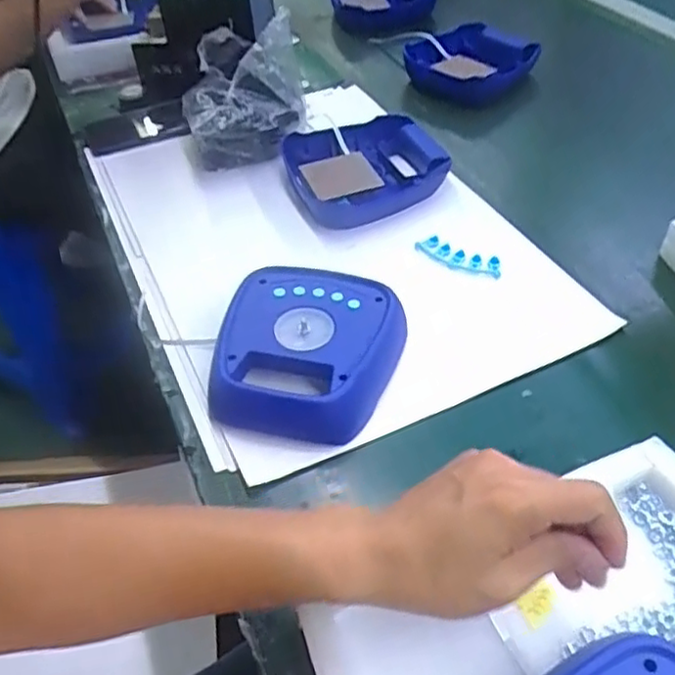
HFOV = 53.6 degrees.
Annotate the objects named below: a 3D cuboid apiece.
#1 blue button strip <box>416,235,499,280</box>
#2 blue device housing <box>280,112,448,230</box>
[{"bbox_3d":[0.128,-0.084,0.703,0.091,0.022,0.016,19,51,22],"label":"blue button strip"},{"bbox_3d":[0.033,-0.204,0.806,0.184,0.047,0.157,-8,46,-2],"label":"blue device housing"}]

